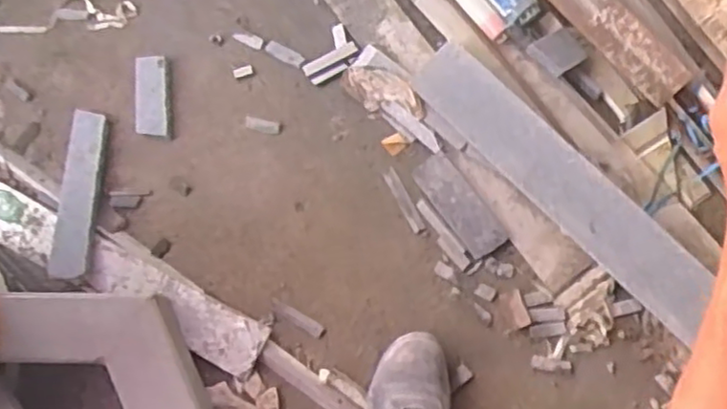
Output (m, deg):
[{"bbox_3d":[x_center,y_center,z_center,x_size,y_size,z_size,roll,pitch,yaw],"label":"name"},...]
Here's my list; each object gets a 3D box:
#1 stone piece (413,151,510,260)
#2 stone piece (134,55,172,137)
[{"bbox_3d":[0.148,0.000,1.077,0.065,0.016,0.171,-35,83,1],"label":"stone piece"},{"bbox_3d":[-0.345,-0.175,1.140,0.058,0.033,0.132,-4,84,5],"label":"stone piece"}]

